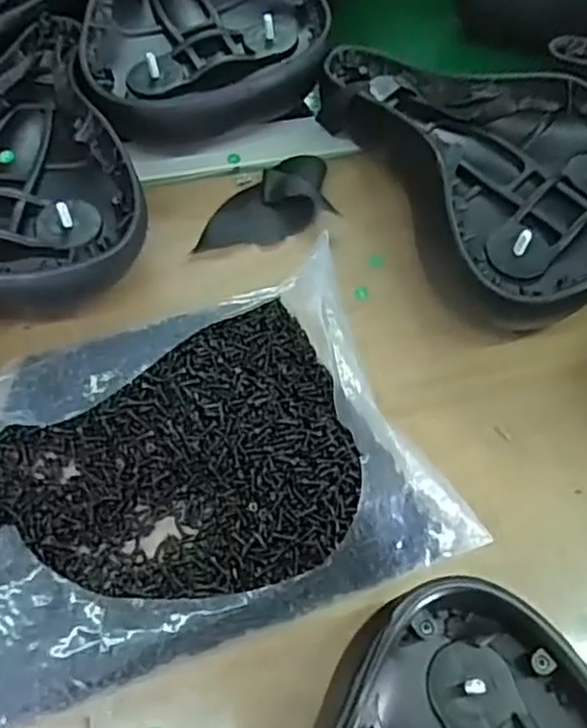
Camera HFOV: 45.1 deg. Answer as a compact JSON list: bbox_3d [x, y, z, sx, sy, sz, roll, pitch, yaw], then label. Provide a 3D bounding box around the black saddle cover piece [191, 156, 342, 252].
[{"bbox_3d":[-0.022,-0.112,0.501,0.101,0.019,0.052,-19,65,-12],"label":"black saddle cover piece"}]

